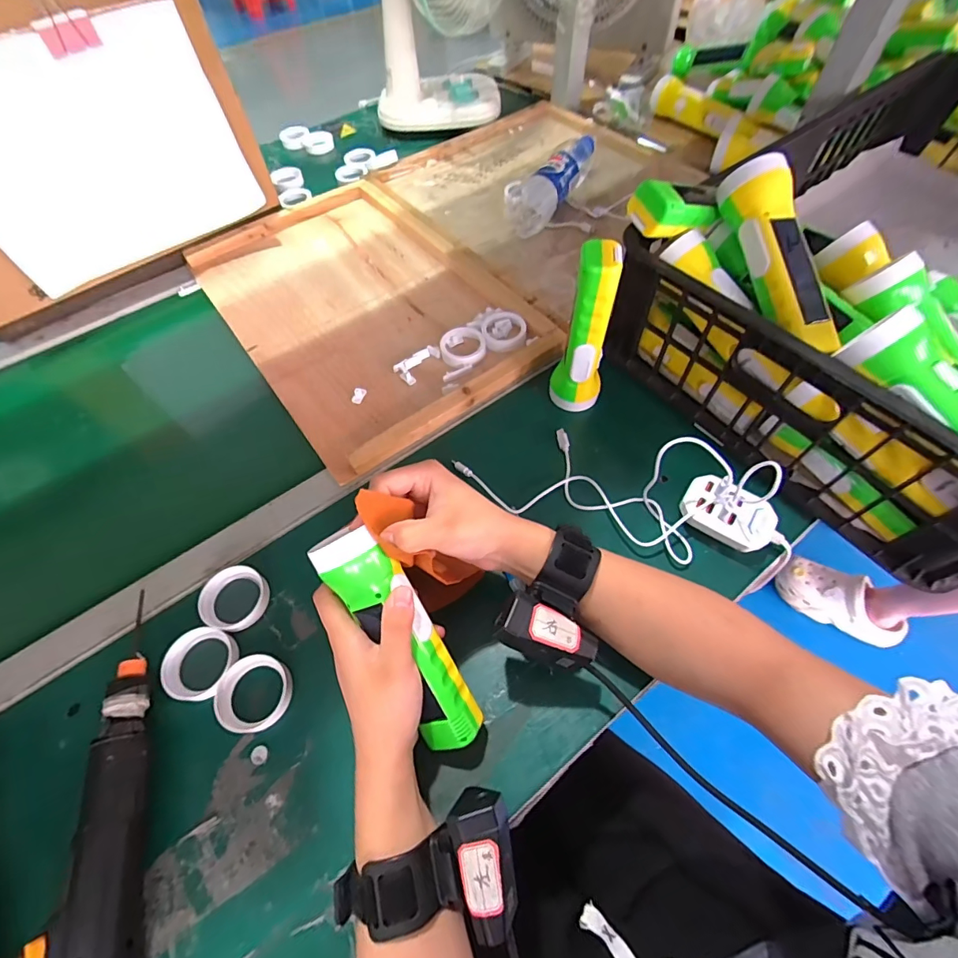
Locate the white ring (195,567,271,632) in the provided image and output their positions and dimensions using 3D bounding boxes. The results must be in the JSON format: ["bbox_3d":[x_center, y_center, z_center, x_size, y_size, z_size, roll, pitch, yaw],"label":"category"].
[{"bbox_3d":[-0.213,0.103,0.396,0.059,0.013,0.053,24,64,15],"label":"white ring"}]

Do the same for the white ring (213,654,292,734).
[{"bbox_3d":[-0.175,0.166,0.354,0.055,0.013,0.054,-1,60,2],"label":"white ring"}]

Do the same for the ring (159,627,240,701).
[{"bbox_3d":[-0.226,0.147,0.366,0.056,0.010,0.053,-1,60,2],"label":"ring"}]

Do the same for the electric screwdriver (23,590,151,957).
[{"bbox_3d":[-0.243,0.243,0.294,0.048,0.045,0.336,-18,61,-8],"label":"electric screwdriver"}]

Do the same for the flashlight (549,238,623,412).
[{"bbox_3d":[0.101,-0.133,0.430,0.047,0.168,0.046,15,62,11],"label":"flashlight"}]

